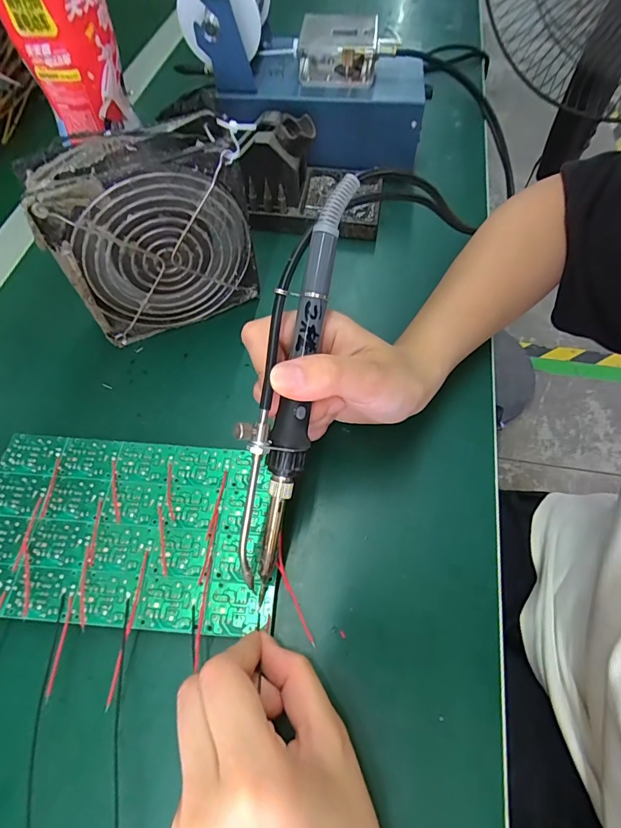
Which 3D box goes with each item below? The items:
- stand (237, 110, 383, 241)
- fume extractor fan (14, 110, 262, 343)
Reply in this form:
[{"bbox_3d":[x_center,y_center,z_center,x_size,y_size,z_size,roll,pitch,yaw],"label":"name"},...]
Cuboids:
[{"bbox_3d":[0.005,-0.208,0.368,0.127,0.068,0.077,7,62,3],"label":"stand"},{"bbox_3d":[-0.100,-0.117,0.289,0.124,0.118,0.044,-22,64,-12],"label":"fume extractor fan"}]

